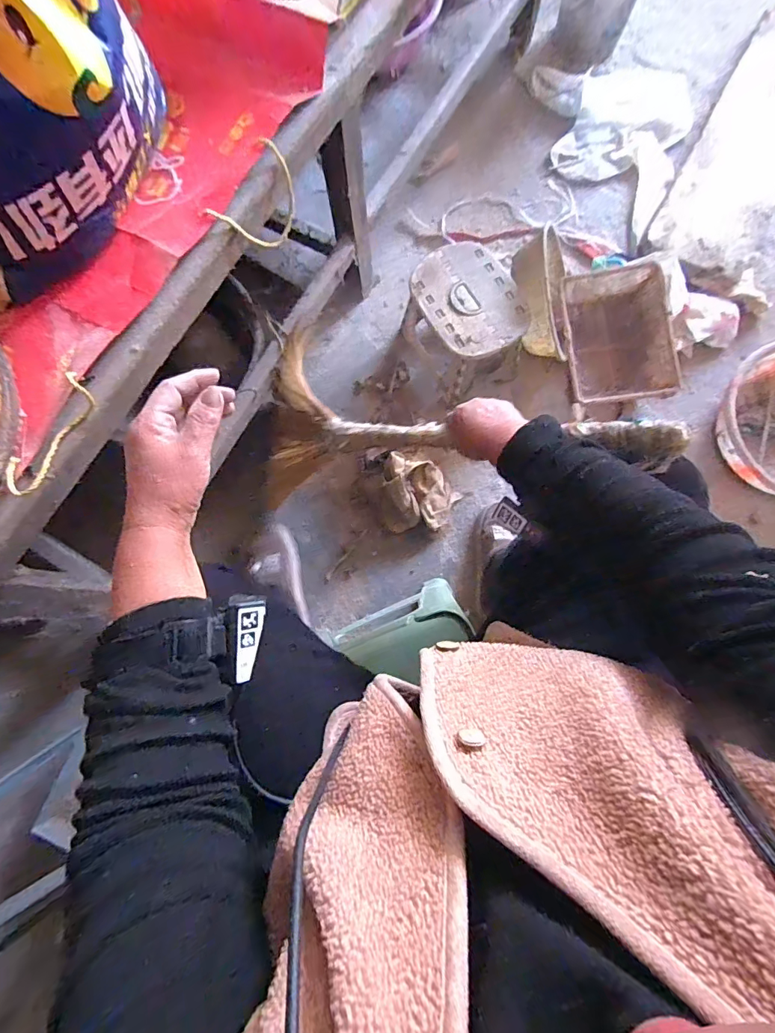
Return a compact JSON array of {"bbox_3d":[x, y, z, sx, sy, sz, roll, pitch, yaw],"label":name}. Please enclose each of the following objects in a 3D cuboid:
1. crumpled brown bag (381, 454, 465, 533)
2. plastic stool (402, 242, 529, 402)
[{"bbox_3d":[0.066,-0.050,0.928,0.167,0.143,0.167,15,80,4],"label":"crumpled brown bag"},{"bbox_3d":[0.170,-0.424,0.948,0.200,0.154,0.254,-30,80,-5],"label":"plastic stool"}]

